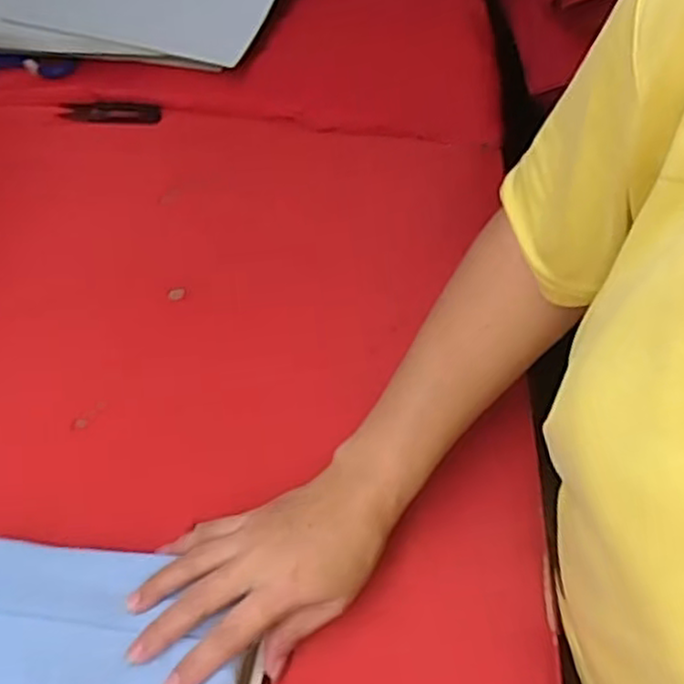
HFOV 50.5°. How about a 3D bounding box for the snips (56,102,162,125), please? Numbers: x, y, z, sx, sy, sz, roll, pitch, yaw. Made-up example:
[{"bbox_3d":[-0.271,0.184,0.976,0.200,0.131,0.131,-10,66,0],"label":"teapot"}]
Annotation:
[{"bbox_3d":[-0.212,-0.210,0.666,0.094,0.007,0.024,6,60,7],"label":"snips"}]

